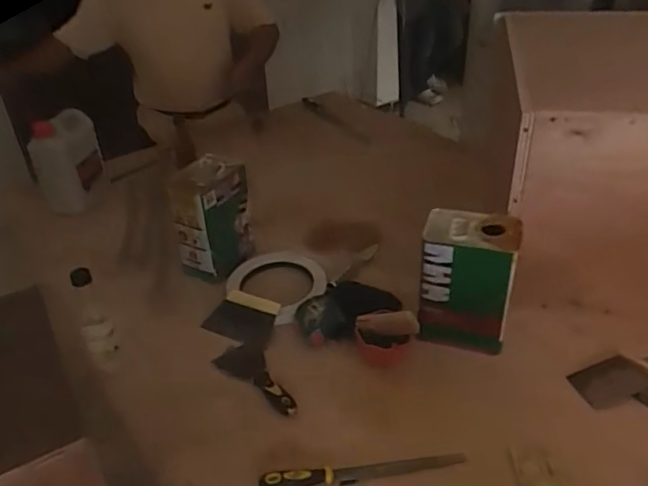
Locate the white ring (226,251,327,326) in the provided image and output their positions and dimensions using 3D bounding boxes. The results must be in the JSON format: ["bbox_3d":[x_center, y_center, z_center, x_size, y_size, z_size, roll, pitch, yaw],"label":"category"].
[{"bbox_3d":[-0.098,0.085,1.199,0.203,0.028,0.197,-2,34,2],"label":"white ring"}]

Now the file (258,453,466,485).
[{"bbox_3d":[0.057,0.335,0.842,0.299,0.021,0.028,-7,35,-5],"label":"file"}]

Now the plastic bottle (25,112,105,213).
[{"bbox_3d":[-0.678,-0.214,1.520,0.168,0.229,0.140,-19,37,-21],"label":"plastic bottle"}]

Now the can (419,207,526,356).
[{"bbox_3d":[0.255,0.066,1.023,0.155,0.214,0.131,8,36,16],"label":"can"}]

